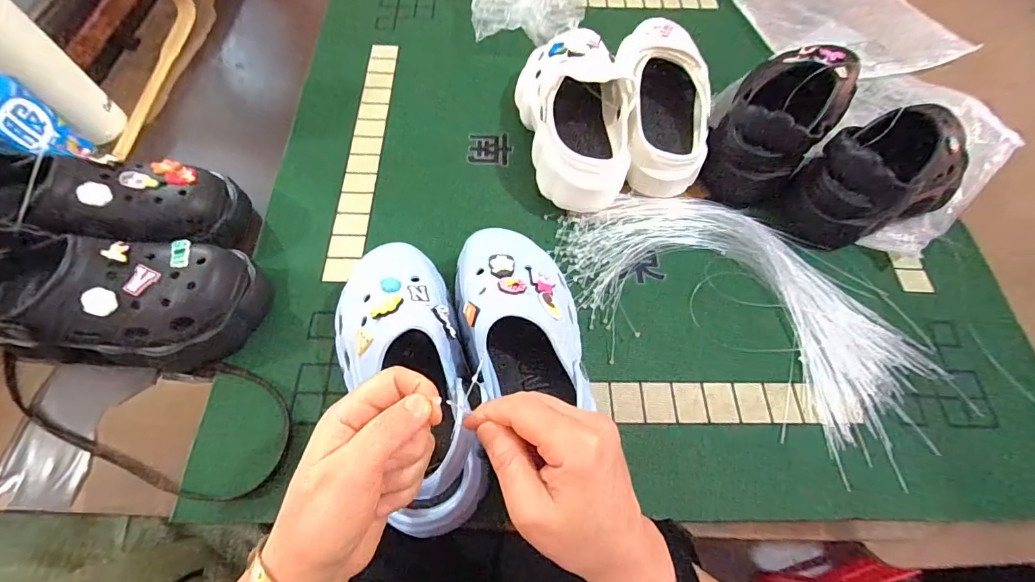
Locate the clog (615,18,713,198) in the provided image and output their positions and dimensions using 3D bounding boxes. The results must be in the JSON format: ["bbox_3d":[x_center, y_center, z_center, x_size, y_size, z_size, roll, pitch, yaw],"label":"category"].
[{"bbox_3d":[0.175,-0.235,0.549,0.112,0.094,0.241,8,63,2],"label":"clog"}]

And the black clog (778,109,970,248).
[{"bbox_3d":[0.420,-0.135,0.511,0.240,0.101,0.105,-21,65,-12],"label":"black clog"}]

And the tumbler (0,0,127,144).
[{"bbox_3d":[-0.529,-0.256,0.466,0.051,0.213,0.061,15,63,5],"label":"tumbler"}]

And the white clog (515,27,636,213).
[{"bbox_3d":[0.066,-0.214,0.538,0.117,0.104,0.244,-7,63,-8],"label":"white clog"}]

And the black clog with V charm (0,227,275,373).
[{"bbox_3d":[-0.374,0.010,0.415,0.244,0.095,0.107,2,62,-1],"label":"black clog with V charm"}]

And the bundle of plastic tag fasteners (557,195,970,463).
[{"bbox_3d":[0.241,0.005,0.485,0.406,0.018,0.193,31,66,13],"label":"bundle of plastic tag fasteners"}]

